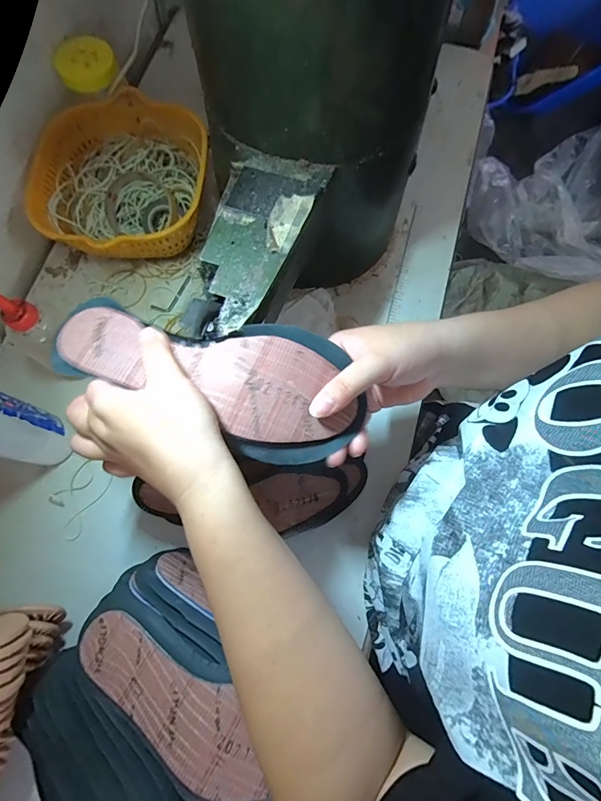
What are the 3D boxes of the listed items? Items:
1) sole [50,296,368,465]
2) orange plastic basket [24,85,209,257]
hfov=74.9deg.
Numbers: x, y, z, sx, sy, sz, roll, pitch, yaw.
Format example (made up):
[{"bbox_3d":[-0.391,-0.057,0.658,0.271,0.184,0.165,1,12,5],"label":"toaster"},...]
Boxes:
[{"bbox_3d":[-0.066,-0.023,0.296,0.232,0.038,0.097,19,76,2],"label":"sole"},{"bbox_3d":[-0.223,-0.262,0.504,0.206,0.082,0.213,-2,74,1],"label":"orange plastic basket"}]

